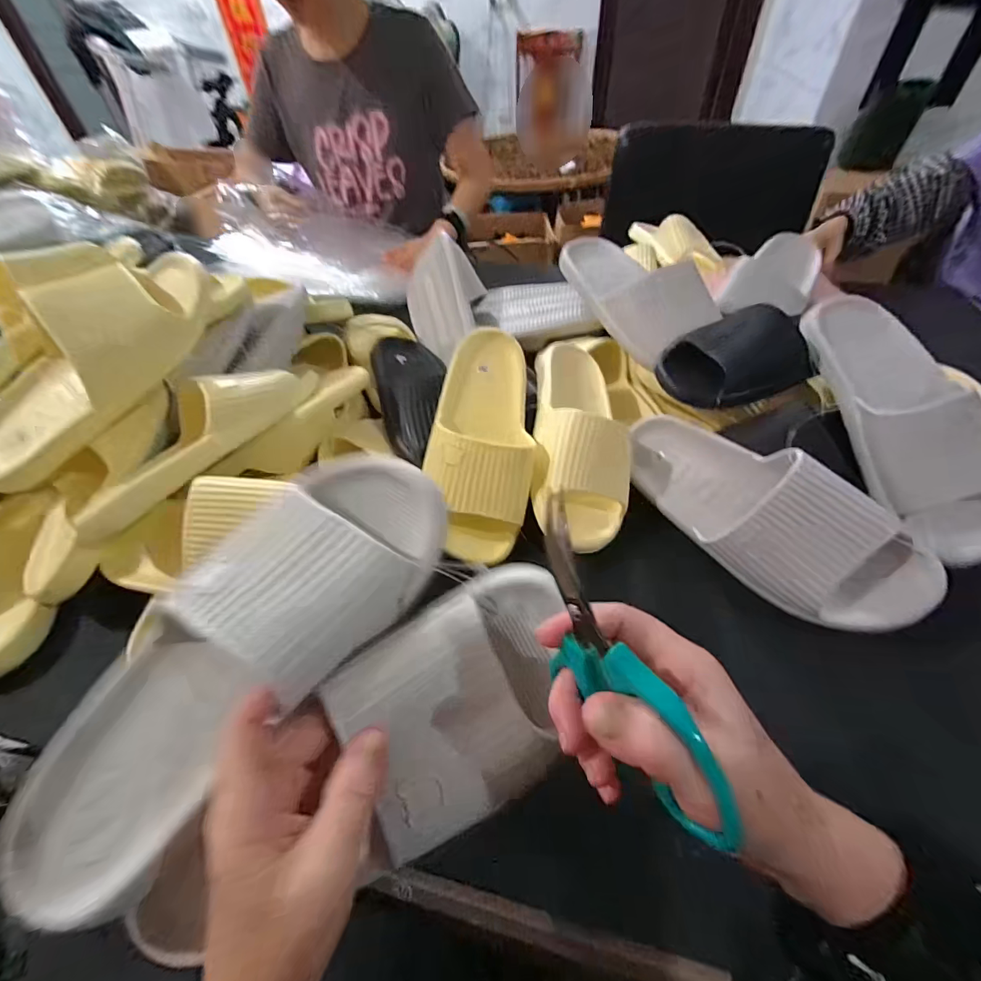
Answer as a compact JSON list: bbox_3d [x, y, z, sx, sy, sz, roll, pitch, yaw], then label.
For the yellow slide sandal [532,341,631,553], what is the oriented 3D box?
[{"bbox_3d":[0.100,-0.062,0.440,0.099,0.060,0.246,14,62,-17],"label":"yellow slide sandal"}]

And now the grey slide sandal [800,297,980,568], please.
[{"bbox_3d":[0.390,-0.074,0.402,0.099,0.059,0.277,-8,68,-3],"label":"grey slide sandal"}]

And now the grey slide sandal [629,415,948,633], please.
[{"bbox_3d":[0.235,0.016,0.394,0.109,0.075,0.273,-52,55,8],"label":"grey slide sandal"}]

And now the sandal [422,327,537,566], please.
[{"bbox_3d":[-0.011,-0.053,0.430,0.102,0.056,0.242,0,73,3],"label":"sandal"}]

